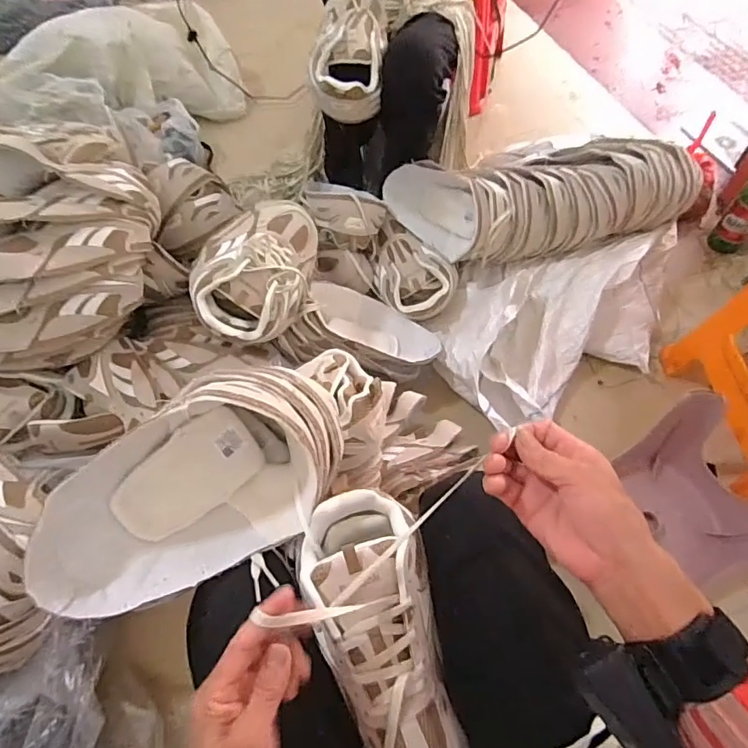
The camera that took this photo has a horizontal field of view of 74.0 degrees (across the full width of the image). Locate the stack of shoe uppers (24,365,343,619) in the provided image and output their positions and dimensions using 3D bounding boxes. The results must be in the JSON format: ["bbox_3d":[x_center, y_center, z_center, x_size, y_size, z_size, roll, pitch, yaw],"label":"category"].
[{"bbox_3d":[-0.158,0.095,0.448,0.275,0.115,0.151,-24,62,-12],"label":"stack of shoe uppers"}]

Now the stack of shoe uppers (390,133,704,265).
[{"bbox_3d":[0.341,-0.361,1.000,0.602,0.156,0.224,-8,60,-3],"label":"stack of shoe uppers"}]

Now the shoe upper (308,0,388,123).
[{"bbox_3d":[-0.043,-0.588,0.894,0.128,0.088,0.269,3,77,3],"label":"shoe upper"}]

